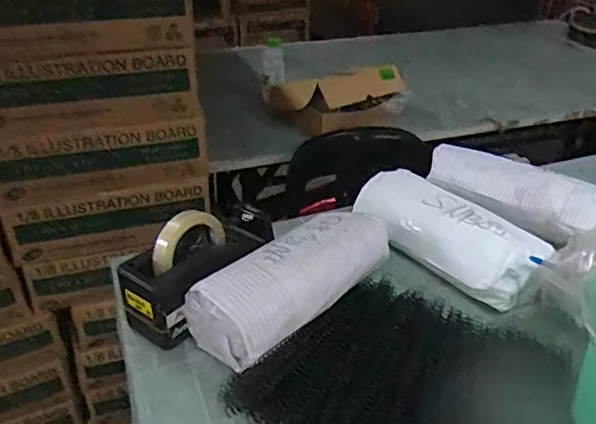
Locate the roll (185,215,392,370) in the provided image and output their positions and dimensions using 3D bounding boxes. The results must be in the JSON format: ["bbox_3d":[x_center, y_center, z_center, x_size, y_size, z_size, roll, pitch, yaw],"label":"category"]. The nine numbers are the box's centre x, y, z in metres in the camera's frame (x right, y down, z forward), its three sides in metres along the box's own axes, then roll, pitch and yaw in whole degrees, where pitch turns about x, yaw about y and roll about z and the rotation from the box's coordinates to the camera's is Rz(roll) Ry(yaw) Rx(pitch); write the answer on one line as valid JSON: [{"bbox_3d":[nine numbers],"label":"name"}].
[{"bbox_3d":[0.000,0.087,0.699,0.270,0.085,0.111,-27,41,-36],"label":"roll"}]

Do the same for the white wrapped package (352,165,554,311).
[{"bbox_3d":[0.197,0.029,0.786,0.088,0.082,0.296,-22,38,-31],"label":"white wrapped package"}]

